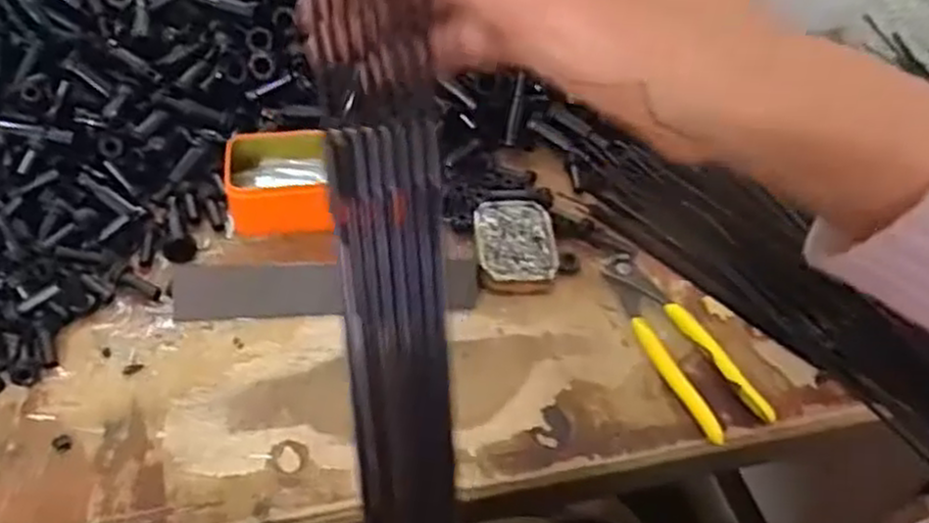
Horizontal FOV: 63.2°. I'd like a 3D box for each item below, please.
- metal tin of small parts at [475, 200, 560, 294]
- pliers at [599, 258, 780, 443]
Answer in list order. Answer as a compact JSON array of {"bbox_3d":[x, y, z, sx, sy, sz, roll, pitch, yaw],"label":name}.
[{"bbox_3d":[0.041,-0.013,0.601,0.061,0.019,0.089,1,45,-5],"label":"metal tin of small parts"},{"bbox_3d":[0.151,0.057,0.551,0.048,0.016,0.165,-16,49,-22],"label":"pliers"}]

